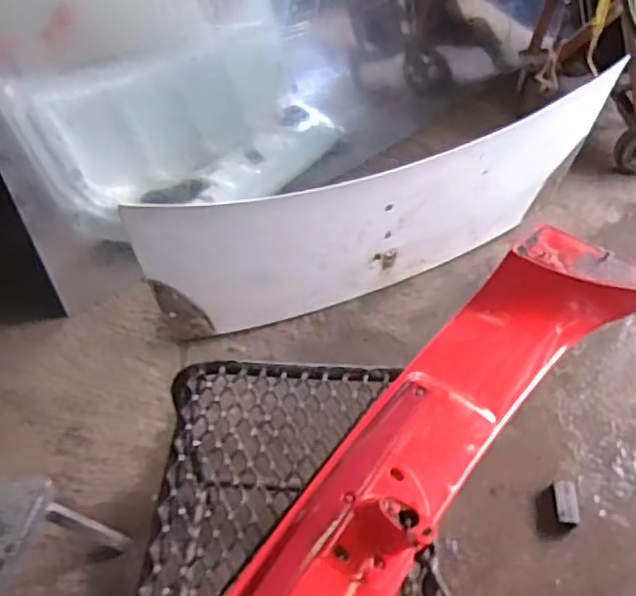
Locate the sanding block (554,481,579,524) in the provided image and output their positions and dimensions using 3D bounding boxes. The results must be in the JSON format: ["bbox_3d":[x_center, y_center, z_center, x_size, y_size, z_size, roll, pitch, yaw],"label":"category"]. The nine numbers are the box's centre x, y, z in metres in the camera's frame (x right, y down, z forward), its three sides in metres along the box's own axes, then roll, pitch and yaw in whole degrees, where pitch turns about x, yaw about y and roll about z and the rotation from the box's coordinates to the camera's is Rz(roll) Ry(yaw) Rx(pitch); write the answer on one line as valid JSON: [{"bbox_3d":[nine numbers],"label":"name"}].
[{"bbox_3d":[0.541,0.442,1.389,0.047,0.020,0.089,3,49,3],"label":"sanding block"}]

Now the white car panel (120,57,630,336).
[{"bbox_3d":[0.195,-0.211,1.730,1.337,0.494,0.066,-19,51,-16],"label":"white car panel"}]

